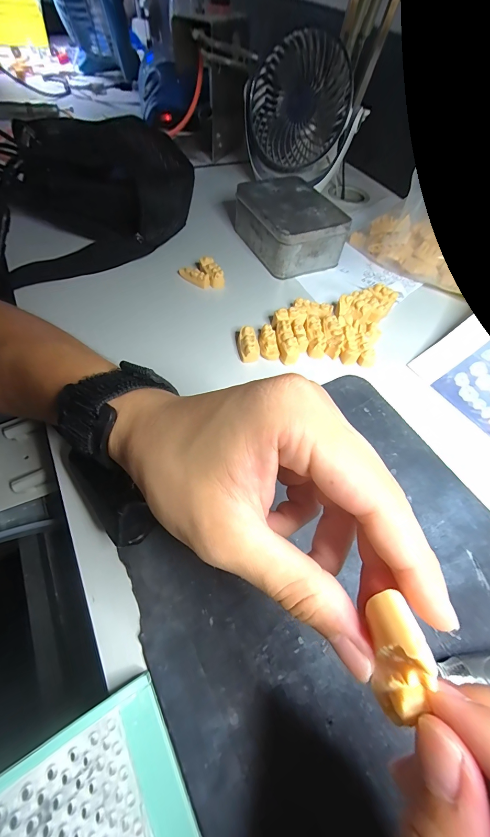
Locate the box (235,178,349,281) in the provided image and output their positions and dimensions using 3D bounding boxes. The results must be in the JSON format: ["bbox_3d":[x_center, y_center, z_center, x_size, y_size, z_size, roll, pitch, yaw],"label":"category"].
[{"bbox_3d":[0.051,-0.234,0.366,0.094,0.045,0.121,-22,63,-18],"label":"box"}]

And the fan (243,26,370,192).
[{"bbox_3d":[0.073,-0.400,0.406,0.142,0.130,0.073,4,58,-3],"label":"fan"}]

